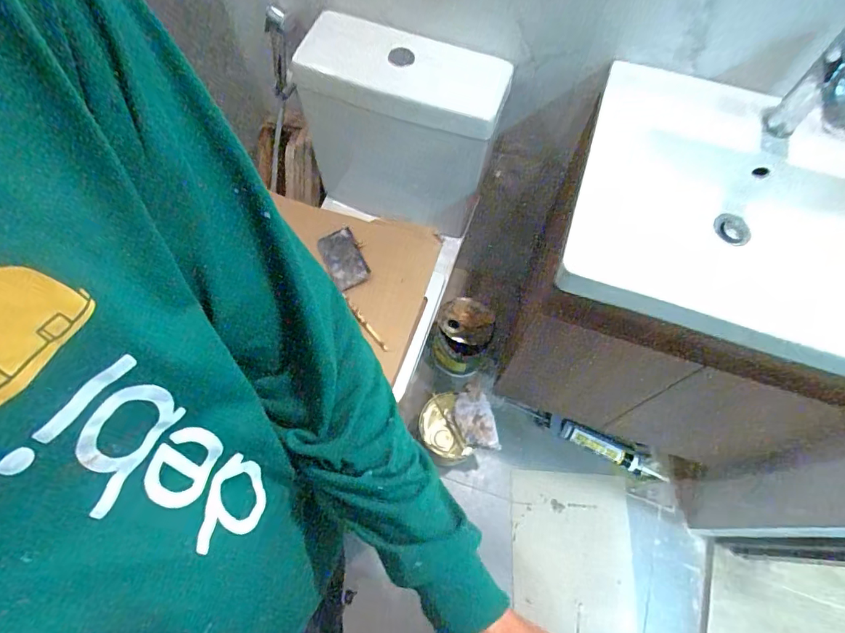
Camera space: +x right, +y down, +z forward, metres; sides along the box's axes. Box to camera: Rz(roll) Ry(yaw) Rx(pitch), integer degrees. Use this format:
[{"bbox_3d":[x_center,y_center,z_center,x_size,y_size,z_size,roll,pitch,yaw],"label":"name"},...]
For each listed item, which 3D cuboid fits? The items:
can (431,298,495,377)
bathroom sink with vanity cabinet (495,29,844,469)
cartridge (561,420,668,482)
[{"bbox_3d":[0.108,0.067,1.384,0.148,0.239,0.147,1,65,-2],"label":"can"},{"bbox_3d":[0.555,-0.022,1.036,0.621,0.848,0.449,15,66,5],"label":"bathroom sink with vanity cabinet"},{"bbox_3d":[0.536,0.380,1.360,0.309,0.048,0.048,23,67,9],"label":"cartridge"}]

